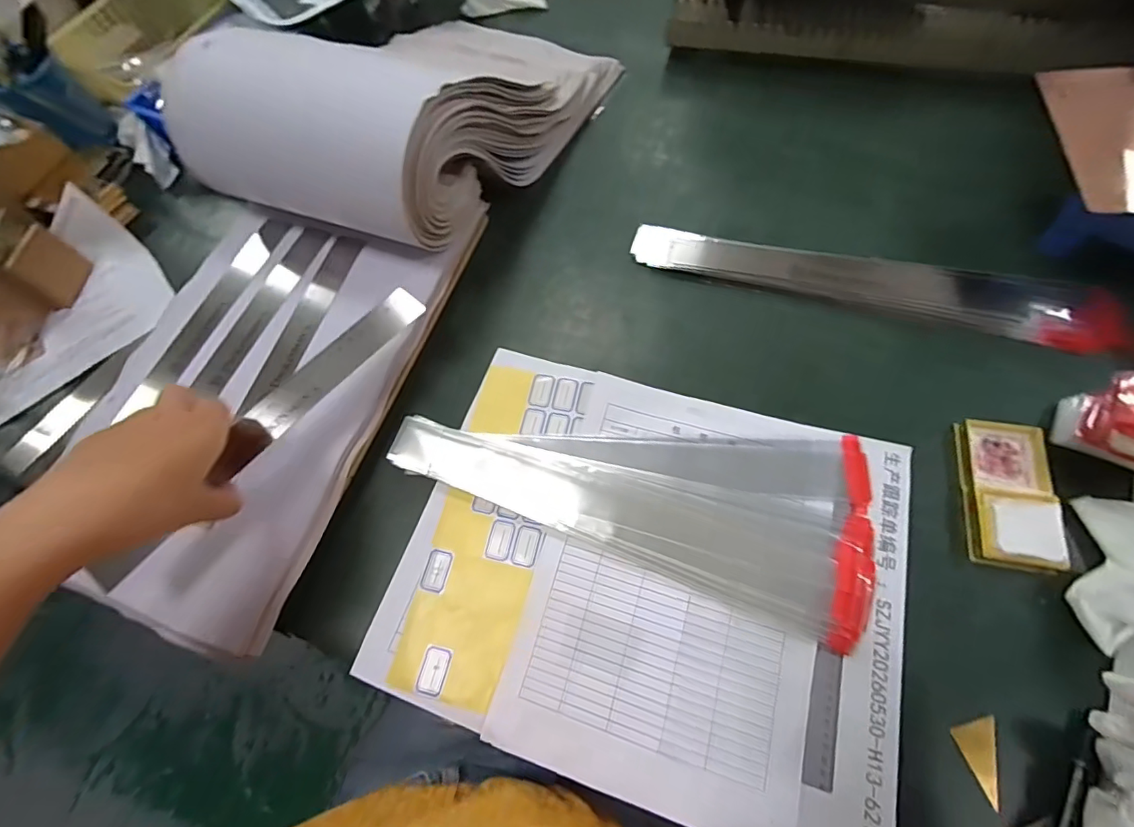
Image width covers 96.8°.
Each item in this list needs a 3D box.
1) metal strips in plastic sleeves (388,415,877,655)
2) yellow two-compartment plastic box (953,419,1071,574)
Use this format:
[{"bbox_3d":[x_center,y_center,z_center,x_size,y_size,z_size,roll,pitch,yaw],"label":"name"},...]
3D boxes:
[{"bbox_3d":[0.046,0.052,0.402,0.370,0.014,0.142,13,69,11],"label":"metal strips in plastic sleeves"},{"bbox_3d":[0.327,0.056,0.371,0.060,0.022,0.112,11,67,6],"label":"yellow two-compartment plastic box"}]

